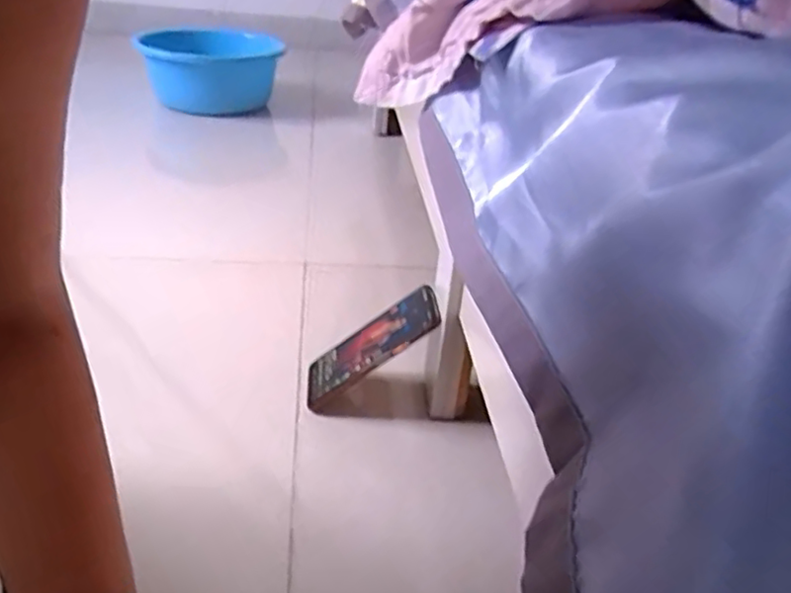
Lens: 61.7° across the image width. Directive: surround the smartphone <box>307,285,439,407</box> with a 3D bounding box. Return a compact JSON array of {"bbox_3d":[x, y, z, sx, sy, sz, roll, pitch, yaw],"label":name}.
[{"bbox_3d":[-0.026,0.052,0.683,0.170,0.011,0.075,-35,29,17],"label":"smartphone"}]

